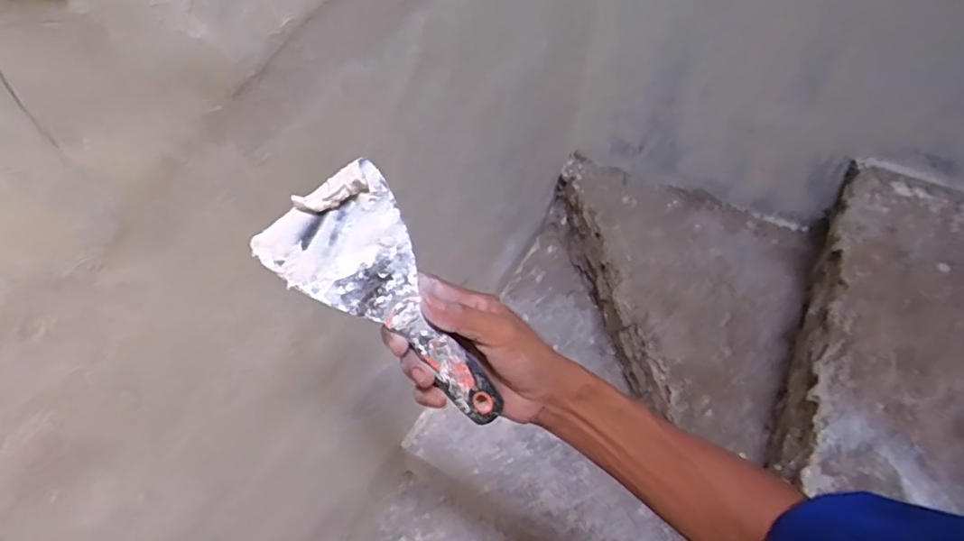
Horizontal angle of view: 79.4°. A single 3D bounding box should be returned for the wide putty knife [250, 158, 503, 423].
[{"bbox_3d":[-0.057,0.028,0.400,0.090,0.024,0.194,-41,99,-23],"label":"wide putty knife"}]

